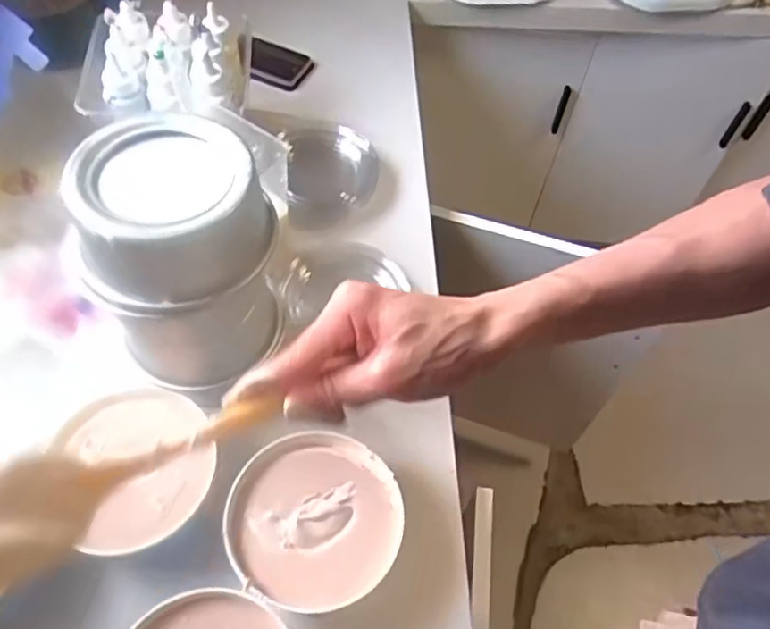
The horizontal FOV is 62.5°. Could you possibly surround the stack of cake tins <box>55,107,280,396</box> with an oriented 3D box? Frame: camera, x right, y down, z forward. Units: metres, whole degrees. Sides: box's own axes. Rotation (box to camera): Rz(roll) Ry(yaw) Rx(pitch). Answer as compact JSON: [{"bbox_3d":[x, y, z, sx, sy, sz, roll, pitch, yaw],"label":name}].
[{"bbox_3d":[-0.178,-0.041,0.575,0.157,0.224,0.139,-16,59,-14],"label":"stack of cake tins"}]

